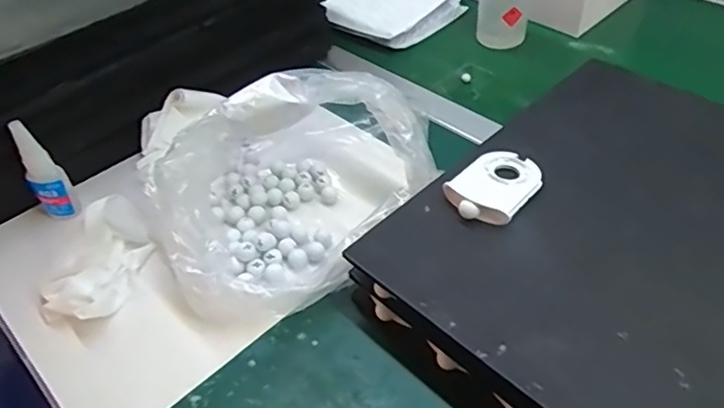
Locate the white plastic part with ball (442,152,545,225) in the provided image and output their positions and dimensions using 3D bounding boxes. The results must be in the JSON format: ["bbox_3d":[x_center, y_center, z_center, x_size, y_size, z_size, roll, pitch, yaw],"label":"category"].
[{"bbox_3d":[0.110,-0.016,0.477,0.057,0.016,0.087,28,54,29],"label":"white plastic part with ball"}]

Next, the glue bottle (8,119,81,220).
[{"bbox_3d":[-0.292,-0.028,0.531,0.030,0.109,0.022,-25,48,-18],"label":"glue bottle"}]

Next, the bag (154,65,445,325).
[{"bbox_3d":[-0.065,-0.030,0.526,0.237,0.138,0.225,-23,47,-17],"label":"bag"}]

